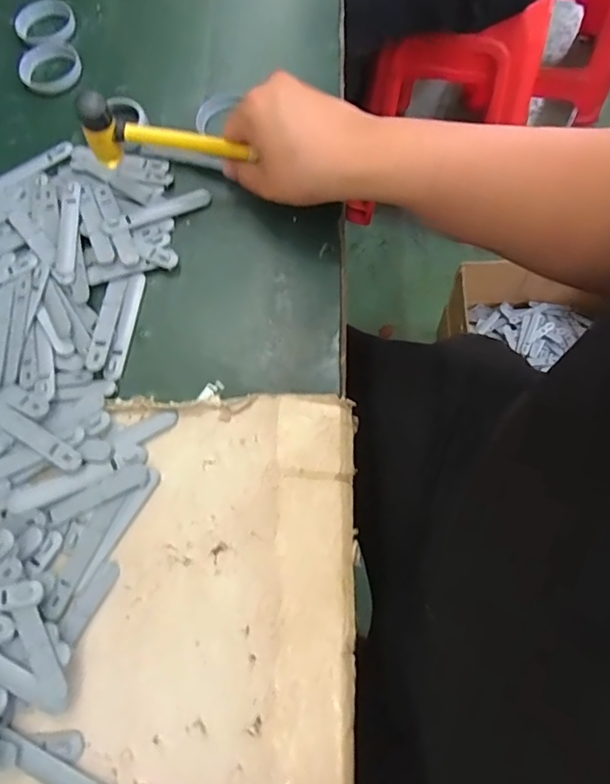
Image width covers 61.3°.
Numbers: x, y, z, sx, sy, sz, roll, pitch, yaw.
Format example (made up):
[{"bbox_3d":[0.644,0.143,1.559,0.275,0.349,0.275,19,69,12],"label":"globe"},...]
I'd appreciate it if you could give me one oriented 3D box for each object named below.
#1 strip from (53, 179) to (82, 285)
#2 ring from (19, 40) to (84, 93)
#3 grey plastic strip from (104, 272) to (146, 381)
[{"bbox_3d":[-0.201,-0.138,0.438,0.017,0.004,0.102,-5,69,3],"label":"strip"},{"bbox_3d":[-0.254,-0.328,0.516,0.057,0.011,0.056,-2,69,4],"label":"ring"},{"bbox_3d":[-0.143,-0.055,0.410,0.013,0.004,0.093,4,70,6],"label":"grey plastic strip"}]

